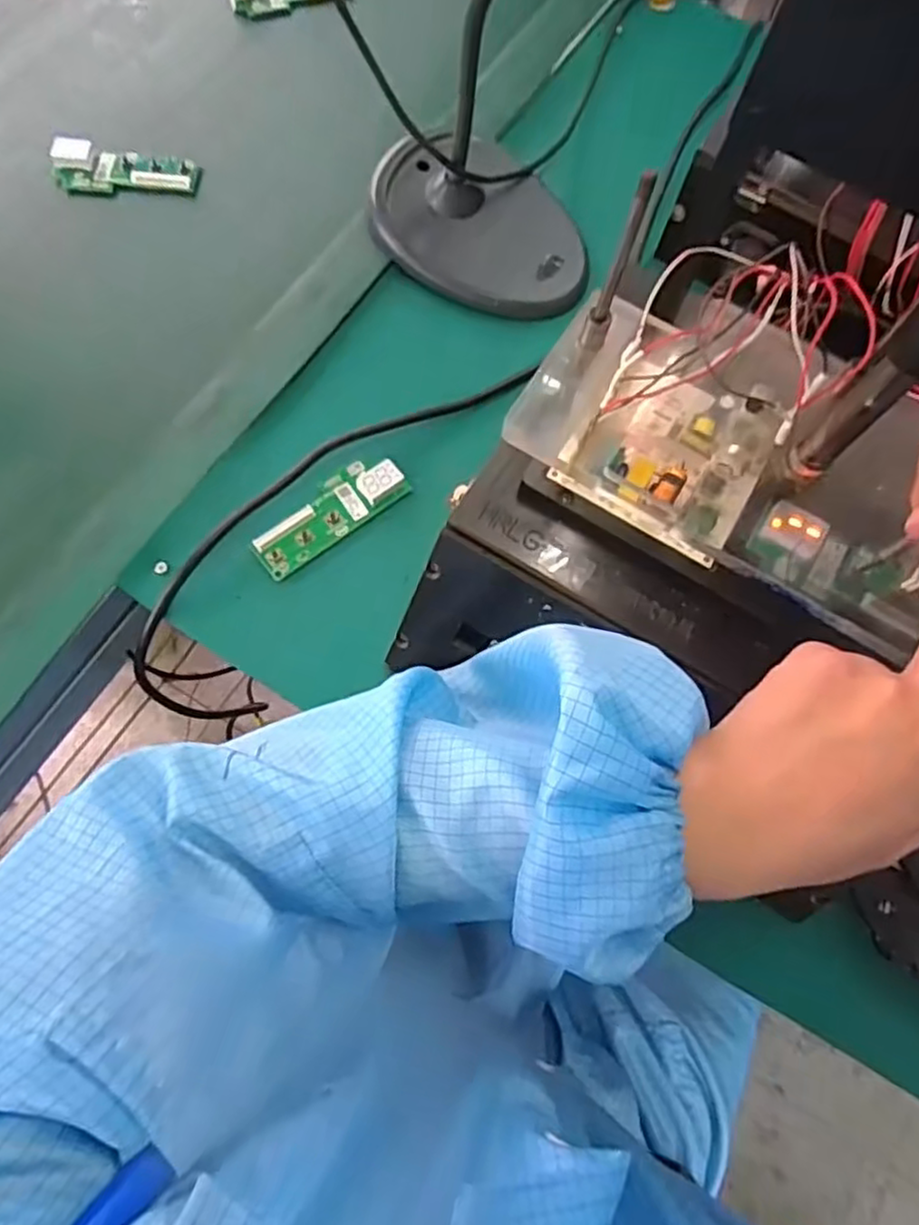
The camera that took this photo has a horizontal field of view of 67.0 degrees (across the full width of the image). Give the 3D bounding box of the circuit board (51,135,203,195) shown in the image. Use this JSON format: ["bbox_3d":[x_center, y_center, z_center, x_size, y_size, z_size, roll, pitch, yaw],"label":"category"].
[{"bbox_3d":[-0.241,-0.322,0.502,0.098,0.015,0.039,1,70,-1],"label":"circuit board"}]

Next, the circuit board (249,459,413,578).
[{"bbox_3d":[-0.080,-0.061,0.421,0.099,0.012,0.035,-38,76,-14],"label":"circuit board"}]

